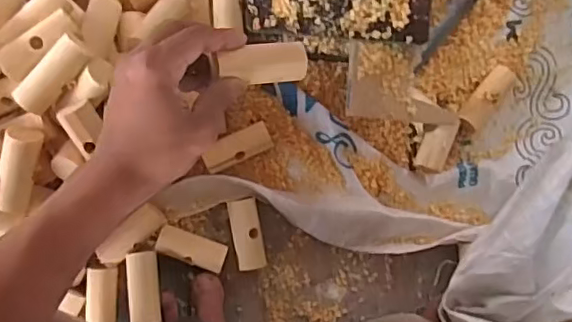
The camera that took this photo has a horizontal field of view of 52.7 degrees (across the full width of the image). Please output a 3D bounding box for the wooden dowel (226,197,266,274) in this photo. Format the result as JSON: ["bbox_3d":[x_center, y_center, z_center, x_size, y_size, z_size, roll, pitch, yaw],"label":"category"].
[{"bbox_3d":[-0.041,0.078,0.617,0.030,0.024,0.074,-10,93,-4],"label":"wooden dowel"}]

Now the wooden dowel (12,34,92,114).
[{"bbox_3d":[-0.205,-0.075,0.507,0.029,0.034,0.074,41,87,-4],"label":"wooden dowel"}]

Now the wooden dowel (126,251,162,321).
[{"bbox_3d":[-0.147,0.131,0.594,0.032,0.024,0.072,-6,91,-5],"label":"wooden dowel"}]

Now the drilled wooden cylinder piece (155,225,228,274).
[{"bbox_3d":[-0.100,0.093,0.617,0.074,0.023,0.029,22,90,-5],"label":"drilled wooden cylinder piece"}]

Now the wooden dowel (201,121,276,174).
[{"bbox_3d":[-0.052,-0.012,0.617,0.072,0.028,0.029,-29,94,-7],"label":"wooden dowel"}]

